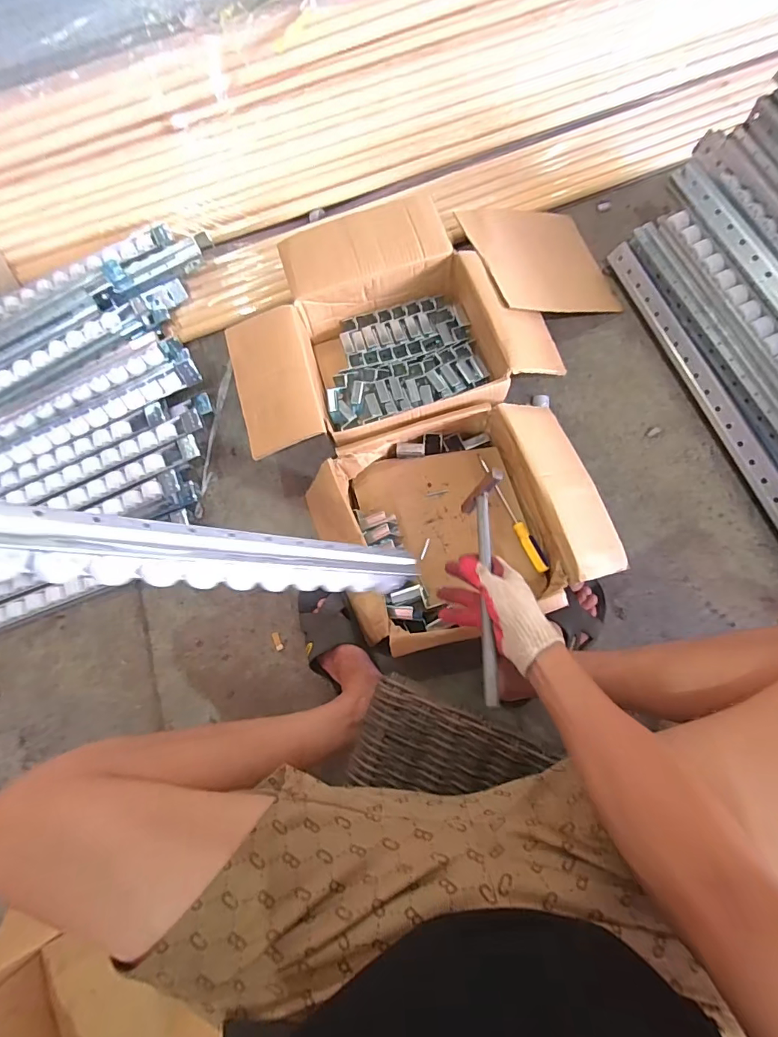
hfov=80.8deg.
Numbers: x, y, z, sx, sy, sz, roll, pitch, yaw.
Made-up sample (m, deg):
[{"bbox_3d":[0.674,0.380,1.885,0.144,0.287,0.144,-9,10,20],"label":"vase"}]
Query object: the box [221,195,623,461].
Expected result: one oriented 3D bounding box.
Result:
[{"bbox_3d":[0.086,-0.367,0.868,0.739,0.159,0.434,-15,74,1],"label":"box"}]

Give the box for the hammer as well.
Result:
[{"bbox_3d":[0.123,0.080,0.581,0.033,0.096,0.294,3,61,1],"label":"hammer"}]

